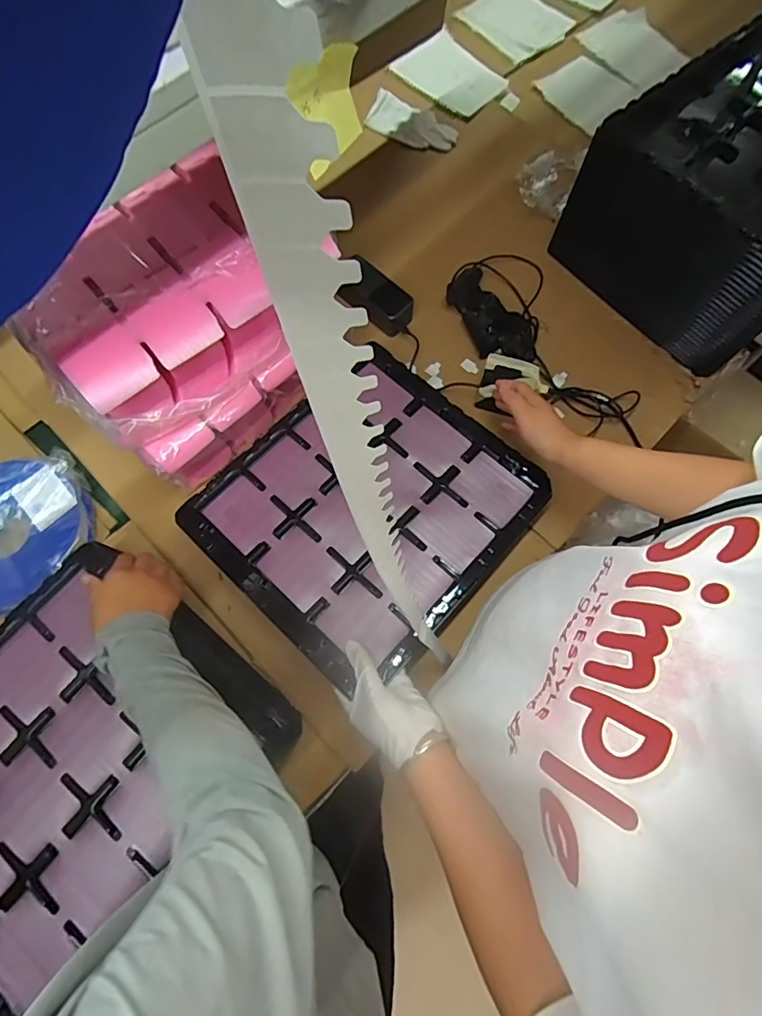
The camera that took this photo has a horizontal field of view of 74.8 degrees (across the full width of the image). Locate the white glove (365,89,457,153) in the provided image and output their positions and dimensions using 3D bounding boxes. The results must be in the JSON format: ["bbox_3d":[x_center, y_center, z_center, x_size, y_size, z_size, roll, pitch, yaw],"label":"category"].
[{"bbox_3d":[0.057,-0.707,0.911,0.172,0.023,0.072,25,90,8],"label":"white glove"}]

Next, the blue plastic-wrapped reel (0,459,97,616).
[{"bbox_3d":[-0.504,0.030,0.680,0.200,0.042,0.193,0,72,0],"label":"blue plastic-wrapped reel"}]

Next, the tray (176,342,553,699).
[{"bbox_3d":[-0.014,-0.009,0.634,0.336,0.030,0.373,41,76,12],"label":"tray"}]

